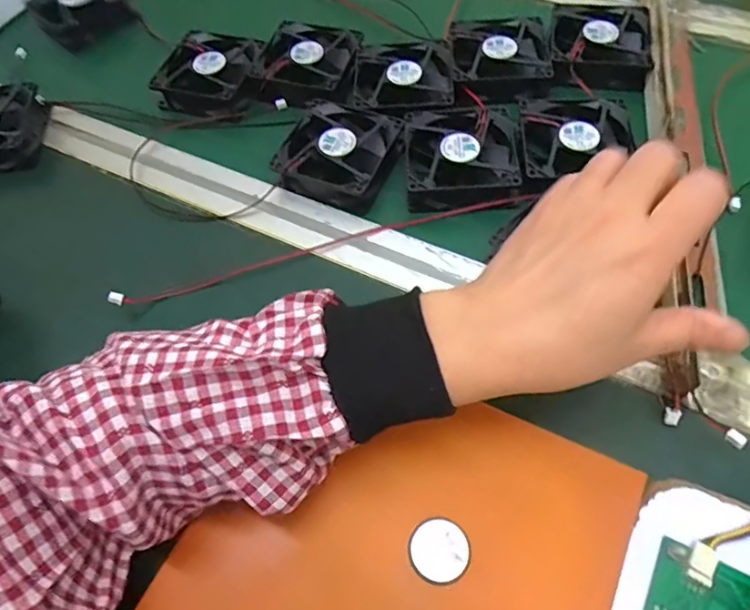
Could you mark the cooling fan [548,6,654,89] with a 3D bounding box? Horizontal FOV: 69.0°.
[{"bbox_3d":[0.192,-0.222,0.464,0.080,0.021,0.086,9,60,9],"label":"cooling fan"}]

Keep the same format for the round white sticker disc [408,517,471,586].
[{"bbox_3d":[0.031,0.119,0.265,0.029,0.004,0.028,-2,59,3],"label":"round white sticker disc"}]

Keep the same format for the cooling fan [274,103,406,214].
[{"bbox_3d":[-0.026,-0.117,0.420,0.081,0.023,0.082,25,64,17],"label":"cooling fan"}]

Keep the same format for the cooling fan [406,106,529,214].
[{"bbox_3d":[0.067,-0.111,0.410,0.083,0.023,0.087,0,59,4],"label":"cooling fan"}]

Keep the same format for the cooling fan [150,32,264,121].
[{"bbox_3d":[-0.143,-0.202,0.476,0.084,0.023,0.074,15,62,12],"label":"cooling fan"}]

